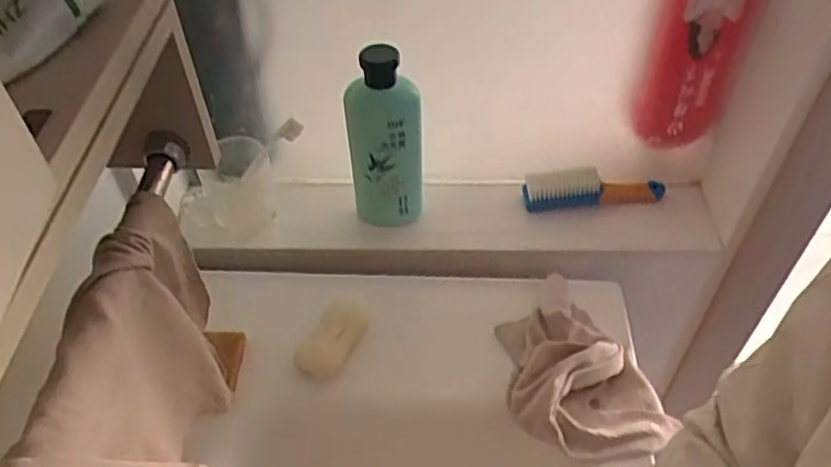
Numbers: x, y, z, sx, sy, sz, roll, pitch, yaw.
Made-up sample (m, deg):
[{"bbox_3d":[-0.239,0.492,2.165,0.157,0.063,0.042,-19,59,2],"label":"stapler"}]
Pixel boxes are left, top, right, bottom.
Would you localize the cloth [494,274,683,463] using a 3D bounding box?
[{"bbox_3d":[0.137,0.117,0.625,0.132,0.050,0.180,-20,50,-17],"label":"cloth"}]

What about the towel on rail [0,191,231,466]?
[{"bbox_3d":[-0.171,0.117,0.432,0.066,0.170,0.241,2,47,3],"label":"towel on rail"}]

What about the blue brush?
[{"bbox_3d":[0.197,-0.055,0.759,0.151,0.050,0.029,-4,47,-3],"label":"blue brush"}]

